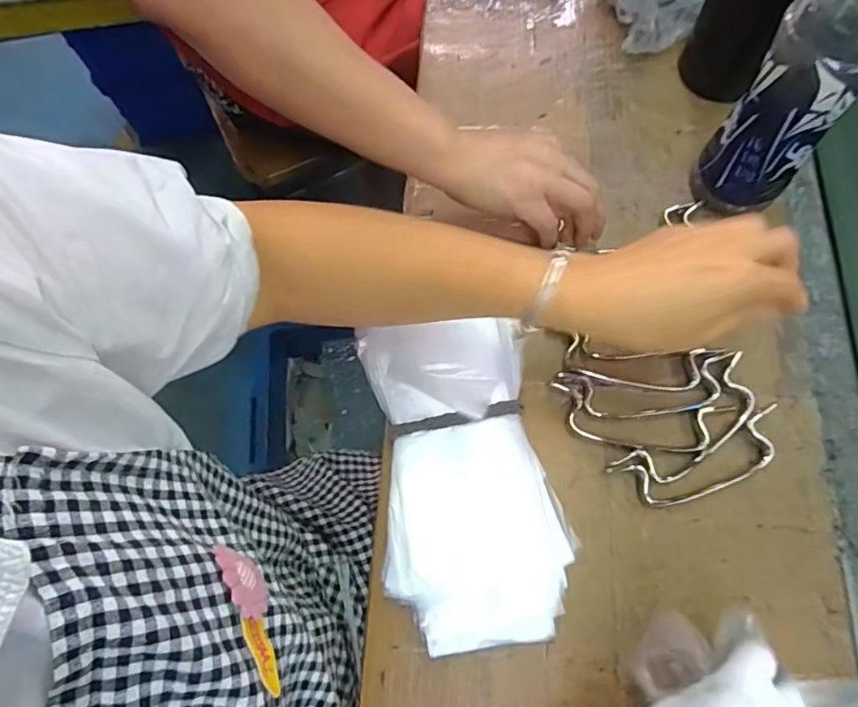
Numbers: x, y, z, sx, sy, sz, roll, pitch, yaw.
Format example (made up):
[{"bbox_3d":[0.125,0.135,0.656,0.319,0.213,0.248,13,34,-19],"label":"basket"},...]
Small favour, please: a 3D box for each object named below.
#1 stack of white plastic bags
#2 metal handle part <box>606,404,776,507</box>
[{"bbox_3d":[0.026,0.084,0.398,0.123,0.025,0.224,-9,72,-1],"label":"stack of white plastic bags"},{"bbox_3d":[0.195,0.078,0.400,0.127,0.009,0.040,-19,73,-4],"label":"metal handle part"}]

